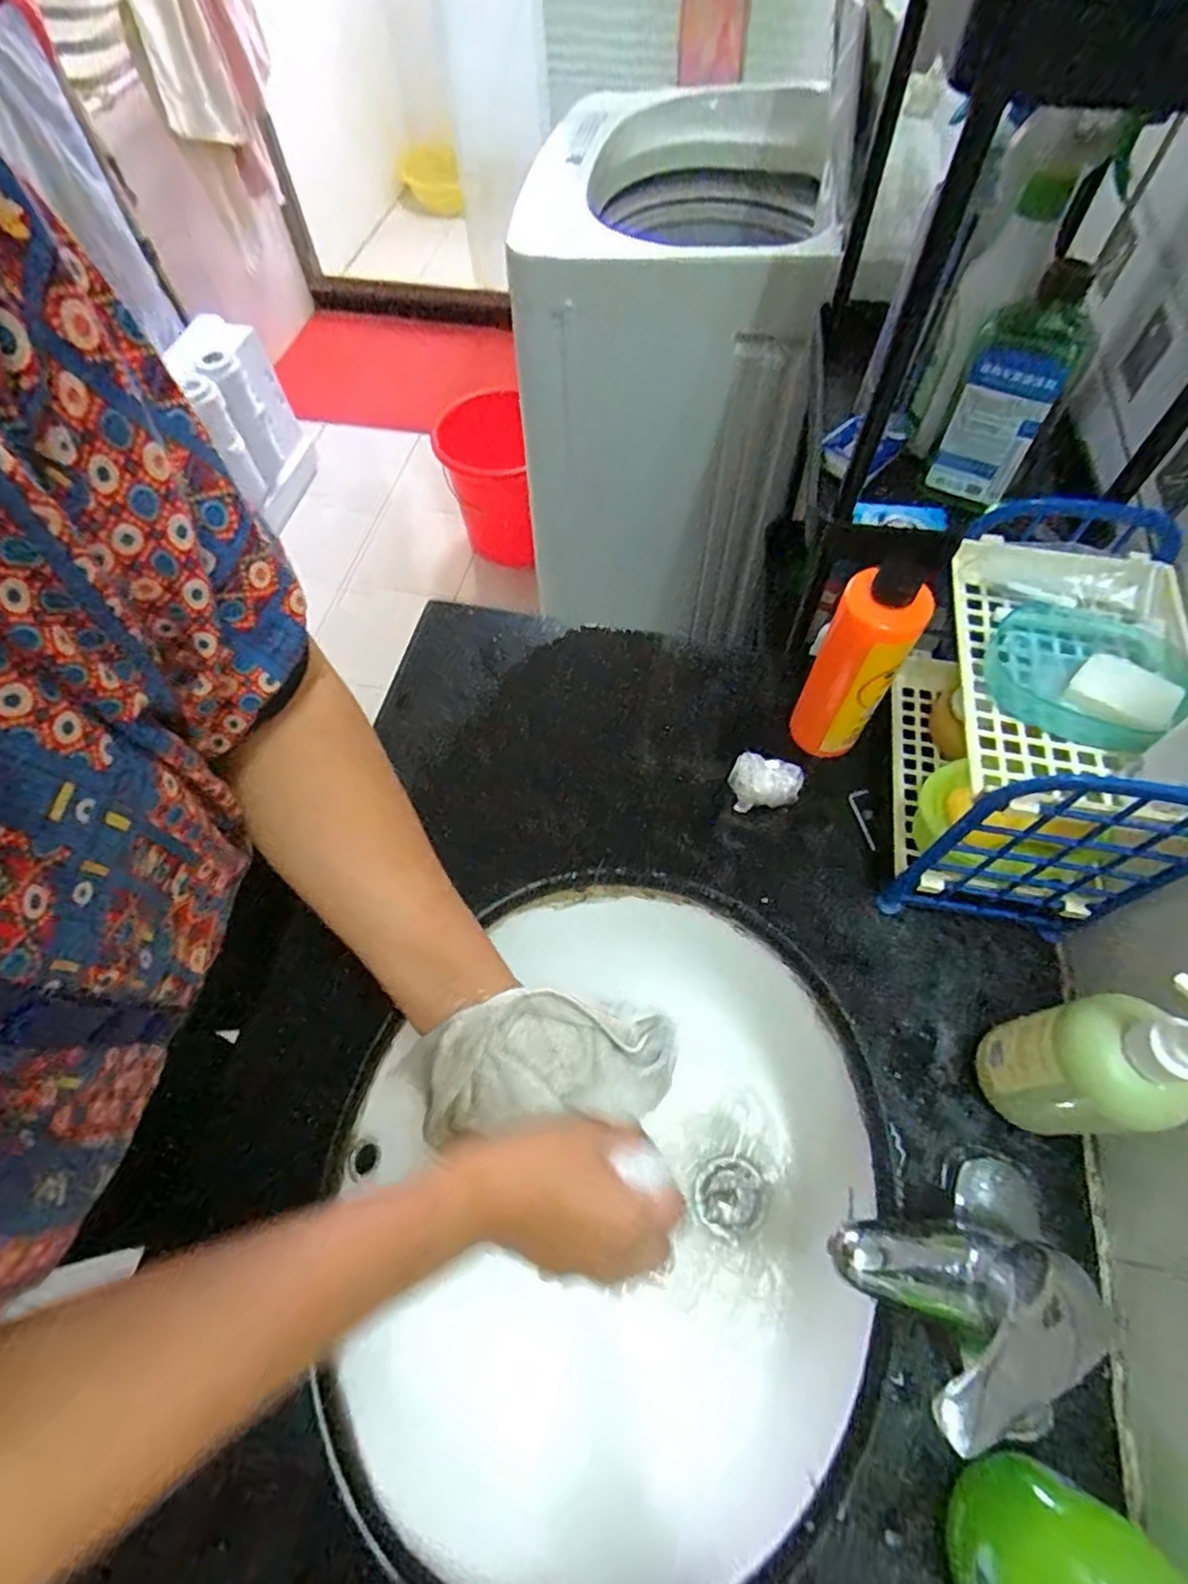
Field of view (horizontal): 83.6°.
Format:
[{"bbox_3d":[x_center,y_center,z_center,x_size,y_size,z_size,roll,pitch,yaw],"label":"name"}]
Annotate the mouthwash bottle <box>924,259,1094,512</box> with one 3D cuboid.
[{"bbox_3d":[0.305,-0.293,0.489,0.066,0.159,0.045,29,66,15],"label":"mouthwash bottle"}]

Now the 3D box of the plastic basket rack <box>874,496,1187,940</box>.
[{"bbox_3d":[0.302,-0.042,0.470,0.127,0.208,0.222,8,62,5],"label":"plastic basket rack"}]

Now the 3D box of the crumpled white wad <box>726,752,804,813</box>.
[{"bbox_3d":[0.141,-0.008,0.546,0.058,0.068,0.039,17,64,10],"label":"crumpled white wad"}]

